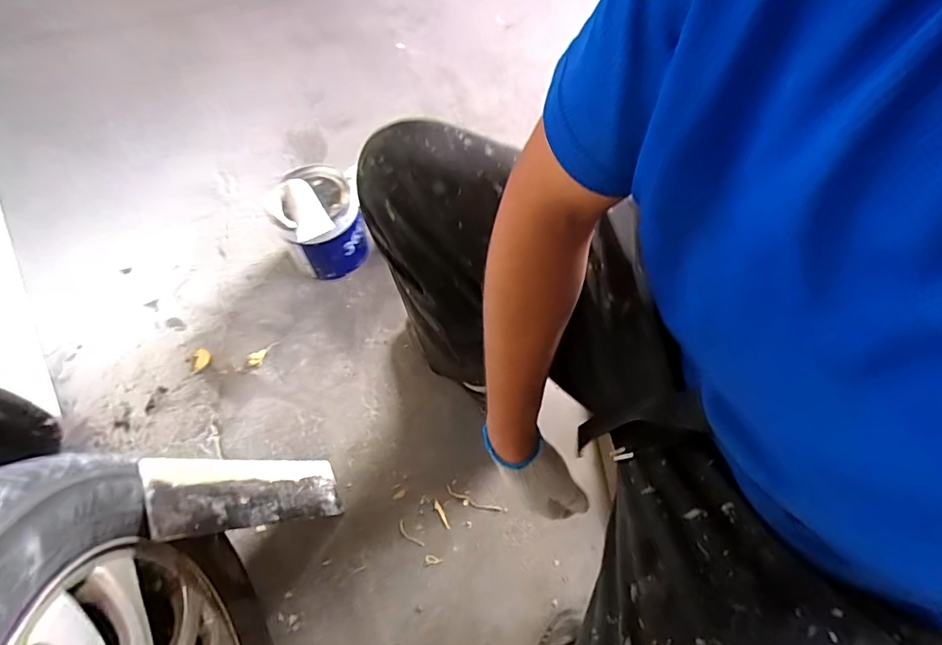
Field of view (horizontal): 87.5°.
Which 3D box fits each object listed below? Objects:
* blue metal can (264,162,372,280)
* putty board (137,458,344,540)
[{"bbox_3d":[-0.276,-0.187,0.899,0.148,0.150,0.168,-32,66,-15],"label":"blue metal can"},{"bbox_3d":[-0.273,0.215,0.632,0.013,0.296,0.089,-38,65,10],"label":"putty board"}]

